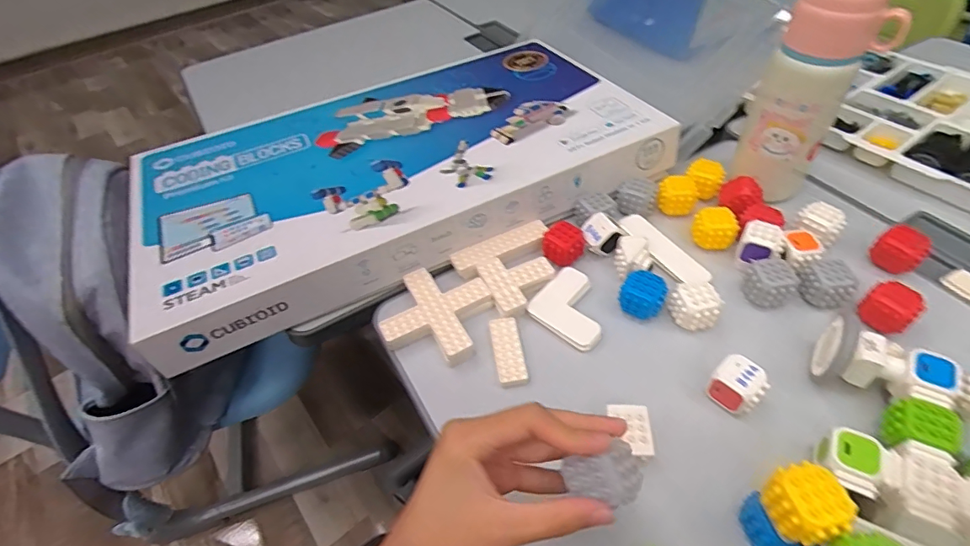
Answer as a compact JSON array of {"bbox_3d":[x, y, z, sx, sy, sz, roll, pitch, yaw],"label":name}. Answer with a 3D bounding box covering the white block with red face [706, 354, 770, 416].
[{"bbox_3d":[0.190,0.087,0.366,0.031,0.034,0.033,-37,55,-26],"label":"white block with red face"}]

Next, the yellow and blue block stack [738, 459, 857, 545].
[{"bbox_3d":[0.181,0.146,0.288,0.034,0.075,0.038,-20,49,-13],"label":"yellow and blue block stack"}]

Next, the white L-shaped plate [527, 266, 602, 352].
[{"bbox_3d":[0.081,0.030,0.434,0.066,0.010,0.066,30,56,27],"label":"white L-shaped plate"}]

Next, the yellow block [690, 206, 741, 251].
[{"bbox_3d":[0.226,-0.044,0.475,0.041,0.031,0.029,15,51,17],"label":"yellow block"}]

